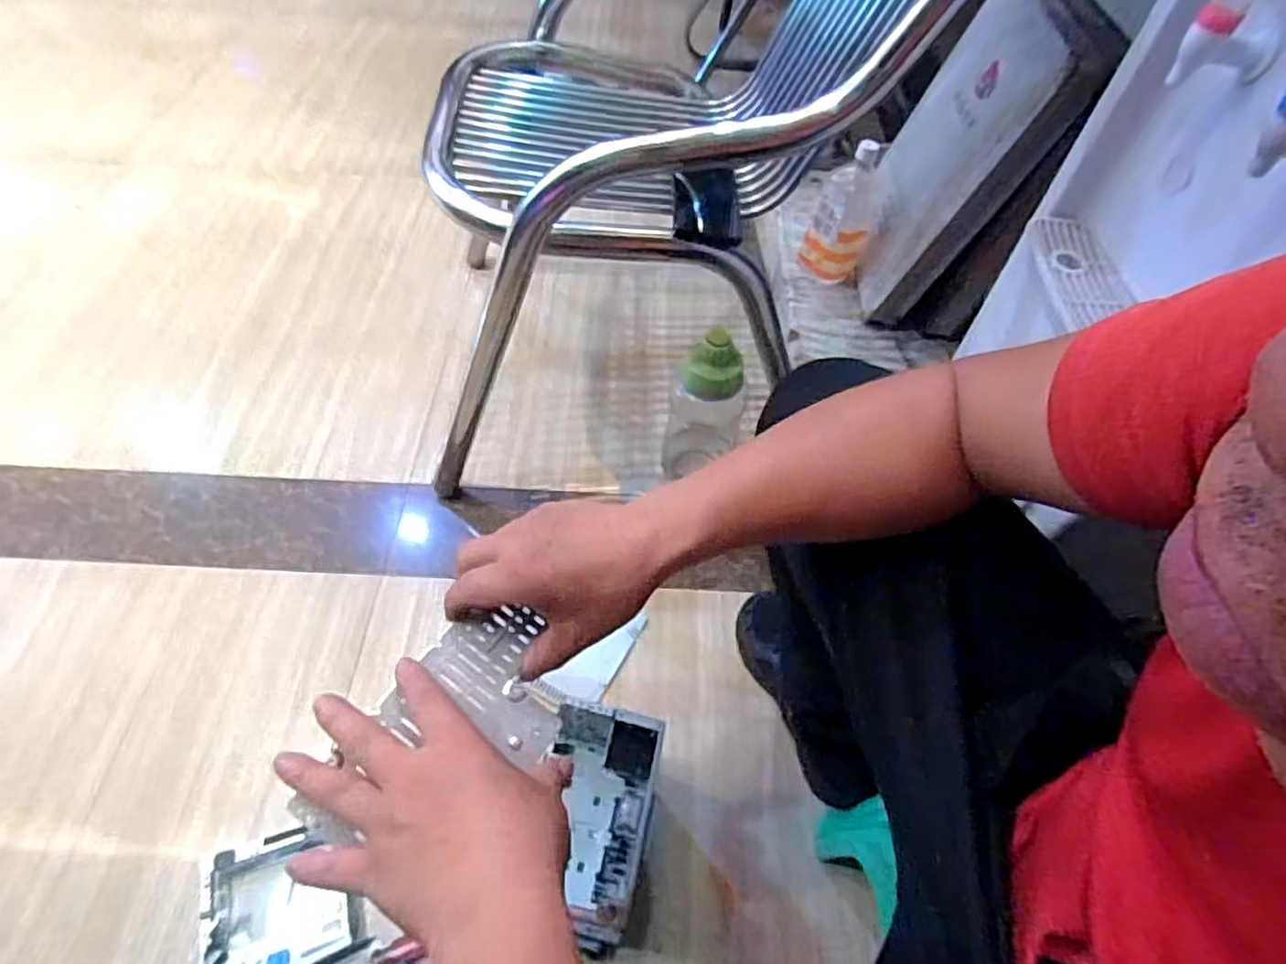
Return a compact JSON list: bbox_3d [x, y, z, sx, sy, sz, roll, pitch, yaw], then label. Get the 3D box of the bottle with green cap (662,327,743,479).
[{"bbox_3d":[0.078,-0.101,0.918,0.092,0.281,0.100,0,55,0],"label":"bottle with green cap"}]

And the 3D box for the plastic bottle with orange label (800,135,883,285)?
[{"bbox_3d":[0.329,-0.444,1.116,0.105,0.204,0.100,18,56,10],"label":"plastic bottle with orange label"}]

